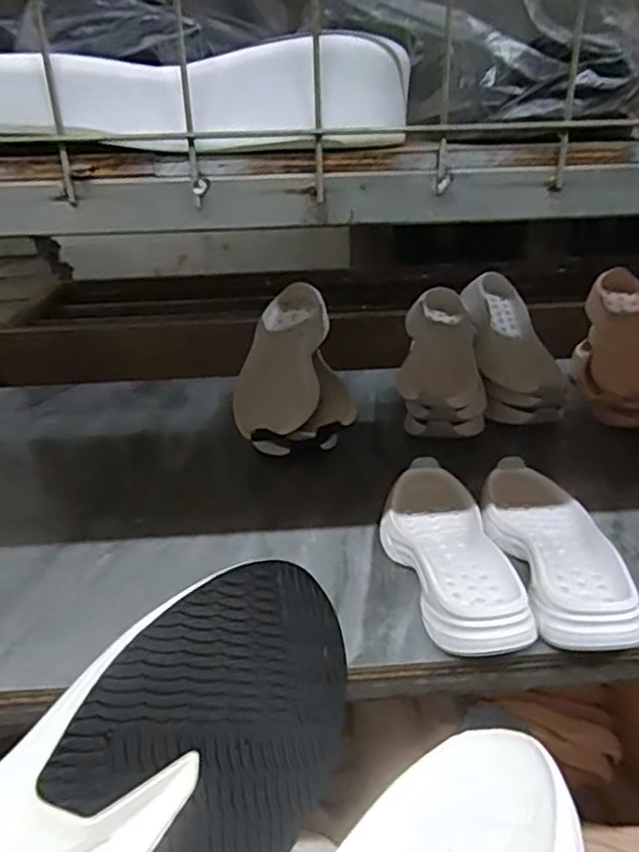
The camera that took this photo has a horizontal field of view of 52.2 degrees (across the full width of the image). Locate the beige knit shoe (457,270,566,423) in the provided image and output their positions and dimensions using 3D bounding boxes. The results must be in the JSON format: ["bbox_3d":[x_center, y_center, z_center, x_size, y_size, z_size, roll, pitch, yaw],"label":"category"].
[{"bbox_3d":[0.266,-0.118,0.942,0.101,0.073,0.259,-3,55,-4],"label":"beige knit shoe"}]

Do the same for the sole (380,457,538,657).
[{"bbox_3d":[0.119,0.115,0.630,0.109,0.044,0.261,-2,27,0],"label":"sole"}]

